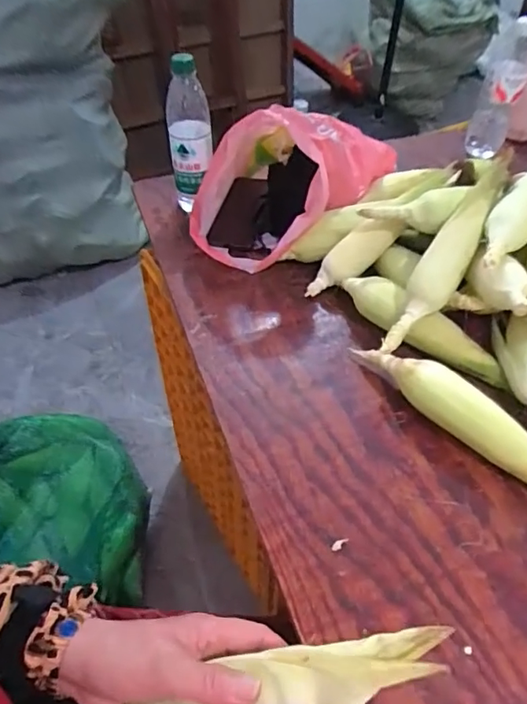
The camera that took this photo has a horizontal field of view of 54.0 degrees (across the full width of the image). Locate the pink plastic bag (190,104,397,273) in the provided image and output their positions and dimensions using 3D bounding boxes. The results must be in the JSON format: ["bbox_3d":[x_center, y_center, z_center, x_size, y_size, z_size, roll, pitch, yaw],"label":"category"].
[{"bbox_3d":[0.031,-0.278,0.772,0.228,0.193,0.284,24,51,20],"label":"pink plastic bag"}]

